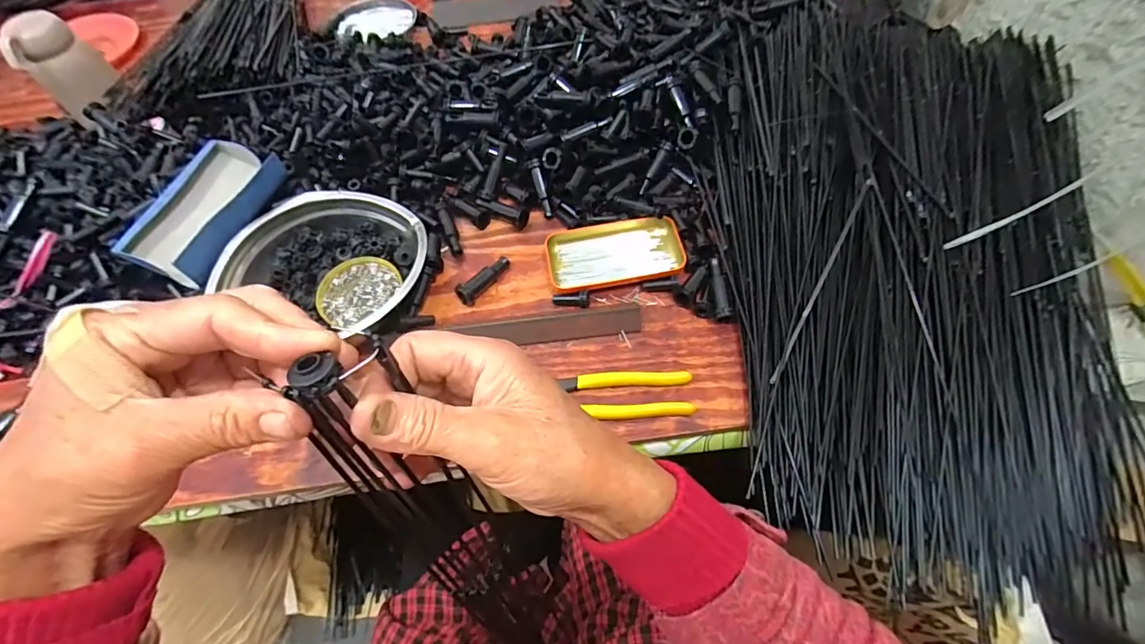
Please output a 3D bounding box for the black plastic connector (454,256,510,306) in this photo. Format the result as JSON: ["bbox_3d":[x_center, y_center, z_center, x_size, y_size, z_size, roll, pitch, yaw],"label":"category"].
[{"bbox_3d":[-0.093,-0.046,0.545,0.021,0.020,0.068,35,67,21],"label":"black plastic connector"}]

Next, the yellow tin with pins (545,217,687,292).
[{"bbox_3d":[0.045,-0.075,0.551,0.142,0.015,0.075,-7,60,-1],"label":"yellow tin with pins"}]

